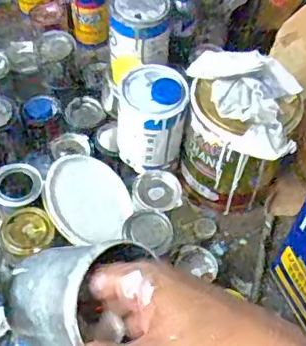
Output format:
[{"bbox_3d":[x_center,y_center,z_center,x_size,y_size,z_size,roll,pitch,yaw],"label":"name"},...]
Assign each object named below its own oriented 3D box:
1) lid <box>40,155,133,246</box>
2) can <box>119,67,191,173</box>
[{"bbox_3d":[-0.095,0.039,0.833,0.147,0.008,0.134,21,55,-33],"label":"lid"},{"bbox_3d":[-0.001,-0.082,0.874,0.111,0.136,0.108,2,54,2],"label":"can"}]

